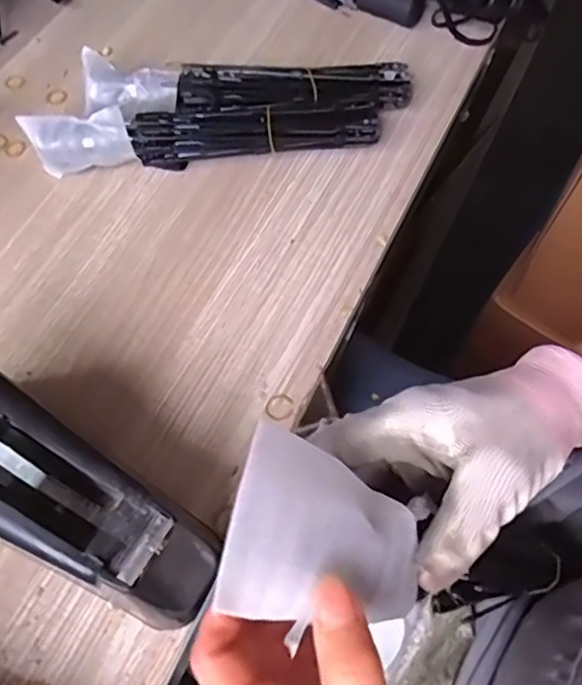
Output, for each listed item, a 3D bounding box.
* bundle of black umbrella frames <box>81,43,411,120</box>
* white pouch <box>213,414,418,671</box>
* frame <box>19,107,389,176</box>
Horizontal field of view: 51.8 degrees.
[{"bbox_3d":[-0.034,-0.210,0.510,0.273,0.042,0.059,-2,64,-1],"label":"bundle of black umbrella frames"},{"bbox_3d":[0.015,0.076,0.235,0.086,0.020,0.068,22,65,-18],"label":"white pouch"},{"bbox_3d":[-0.068,-0.171,0.491,0.277,0.044,0.049,-4,64,-2],"label":"frame"}]

